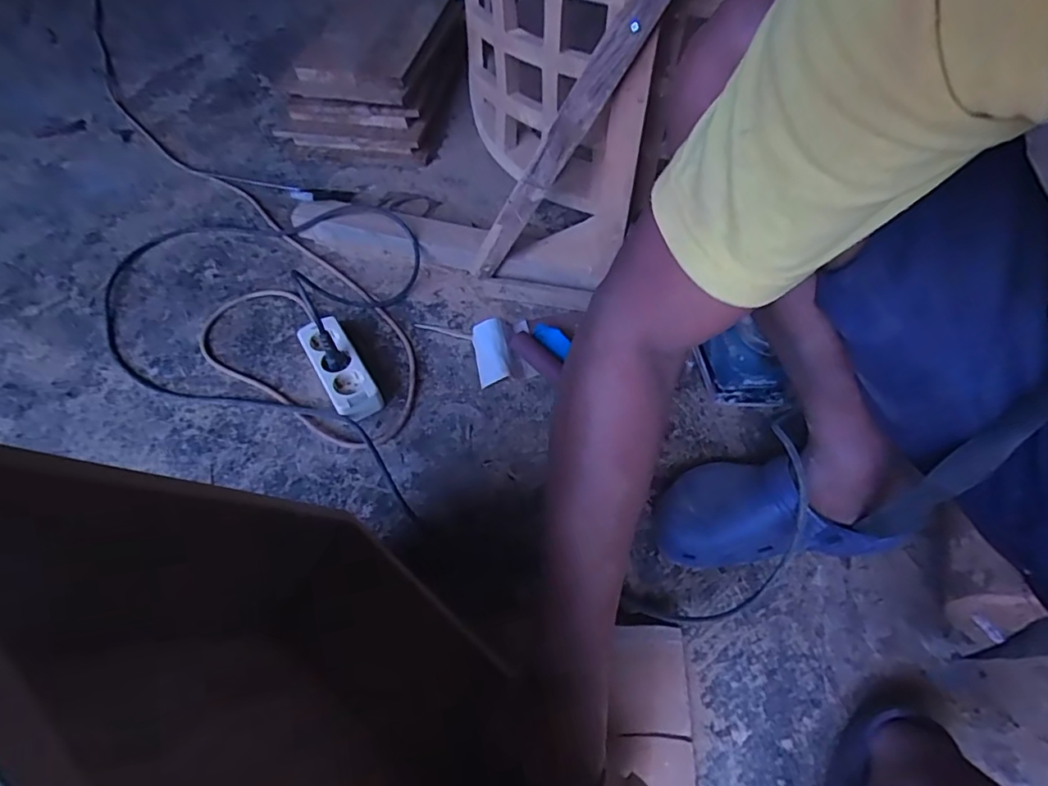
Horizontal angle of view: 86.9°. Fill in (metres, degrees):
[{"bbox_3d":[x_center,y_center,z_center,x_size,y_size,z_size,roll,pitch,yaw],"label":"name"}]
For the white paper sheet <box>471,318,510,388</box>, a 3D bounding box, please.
[{"bbox_3d":[-0.045,-0.059,0.747,0.043,0.037,0.095,-11,58,-6],"label":"white paper sheet"}]

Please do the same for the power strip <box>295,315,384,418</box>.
[{"bbox_3d":[-0.239,-0.033,0.719,0.057,0.045,0.153,-29,61,-16],"label":"power strip"}]

